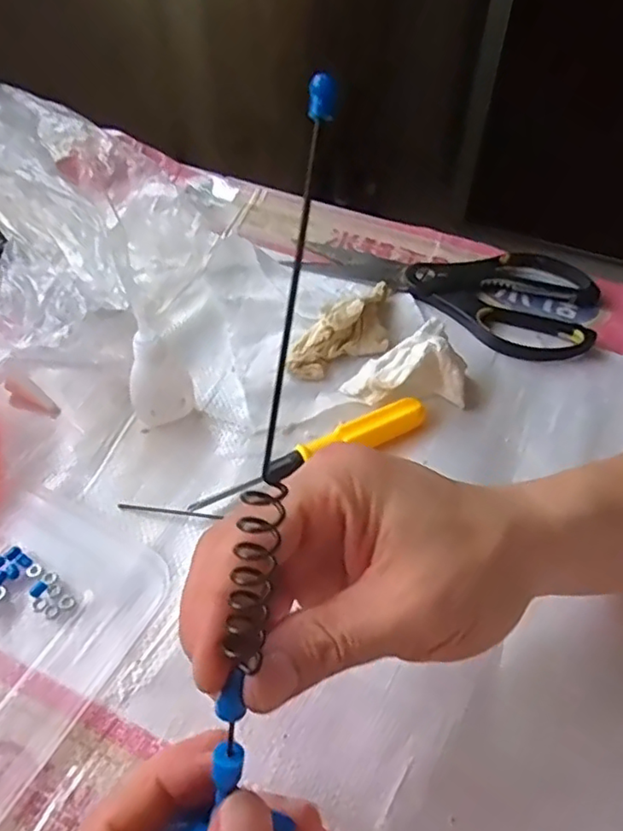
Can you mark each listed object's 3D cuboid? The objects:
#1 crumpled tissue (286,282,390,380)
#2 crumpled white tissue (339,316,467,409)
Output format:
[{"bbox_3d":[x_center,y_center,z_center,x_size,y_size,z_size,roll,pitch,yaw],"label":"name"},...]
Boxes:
[{"bbox_3d":[0.028,-0.056,0.398,0.037,0.026,0.098,36,59,25],"label":"crumpled tissue"},{"bbox_3d":[0.058,-0.030,0.375,0.071,0.039,0.035,1,51,0],"label":"crumpled white tissue"}]

